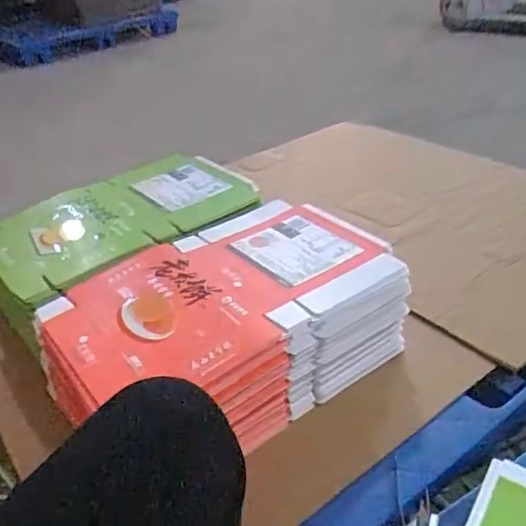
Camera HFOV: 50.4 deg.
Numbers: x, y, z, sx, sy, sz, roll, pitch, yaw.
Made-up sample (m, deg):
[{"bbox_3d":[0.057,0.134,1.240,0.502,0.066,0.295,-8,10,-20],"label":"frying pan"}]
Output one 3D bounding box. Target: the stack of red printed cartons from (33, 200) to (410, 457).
[{"bbox_3d":[-0.055,0.093,0.806,0.444,0.162,0.303,-24,37,-25],"label":"stack of red printed cartons"}]

